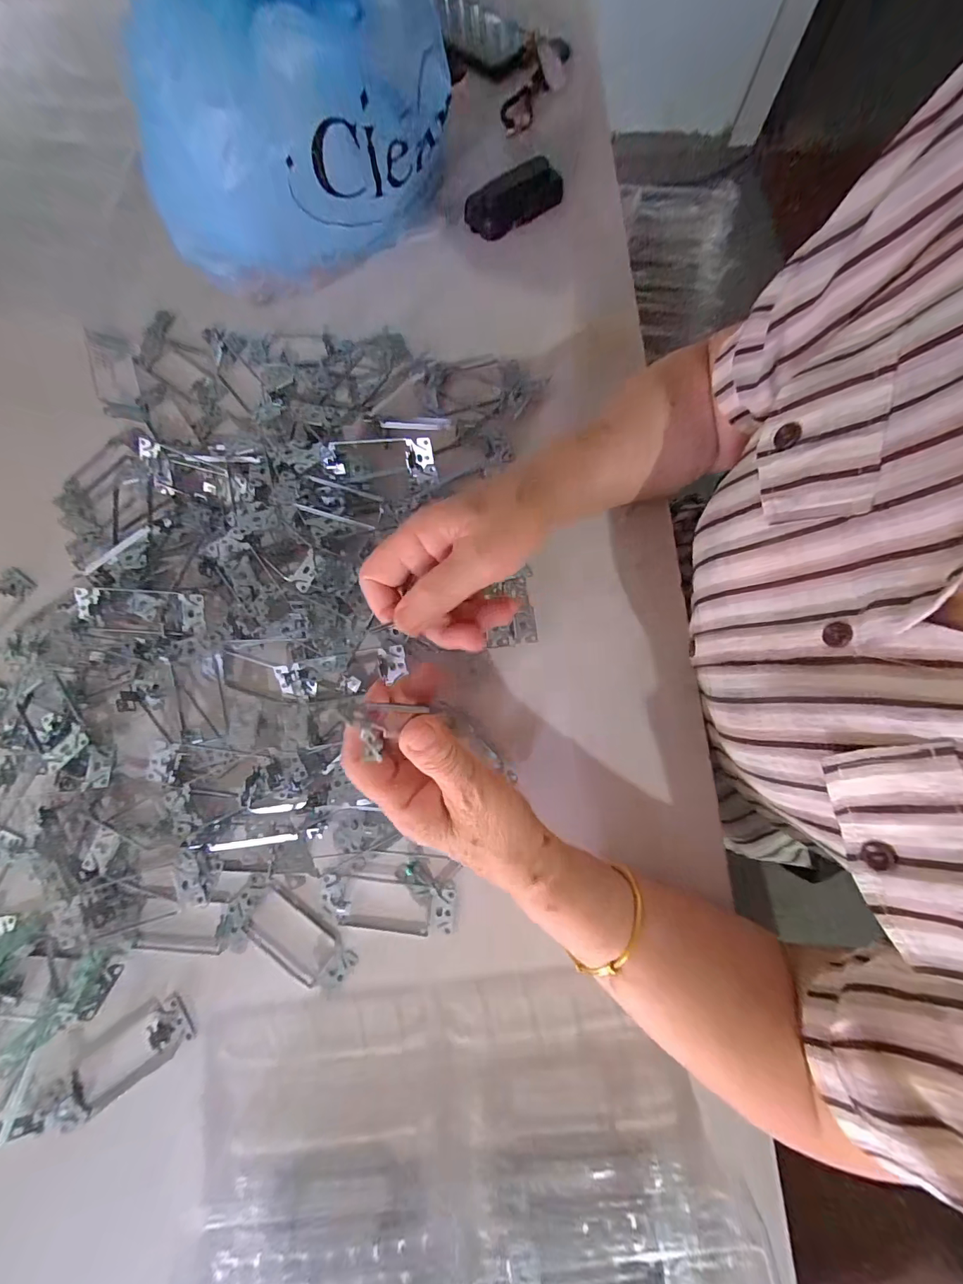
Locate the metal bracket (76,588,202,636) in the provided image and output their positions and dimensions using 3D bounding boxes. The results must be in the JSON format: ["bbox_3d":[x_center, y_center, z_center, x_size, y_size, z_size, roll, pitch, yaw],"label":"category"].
[{"bbox_3d":[-0.288,-0.026,0.355,0.103,0.013,0.034,3,78,2],"label":"metal bracket"}]

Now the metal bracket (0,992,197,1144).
[{"bbox_3d":[-0.279,0.307,0.307,0.127,0.014,0.053,-34,79,-6],"label":"metal bracket"}]

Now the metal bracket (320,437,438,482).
[{"bbox_3d":[-0.090,-0.158,0.369,0.098,0.034,0.015,0,34,5],"label":"metal bracket"}]

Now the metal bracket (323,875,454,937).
[{"bbox_3d":[-0.074,0.205,0.329,0.106,0.006,0.038,4,78,2],"label":"metal bracket"}]

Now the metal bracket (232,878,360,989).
[{"bbox_3d":[-0.148,0.228,0.327,0.101,0.004,0.041,36,81,8],"label":"metal bracket"}]

